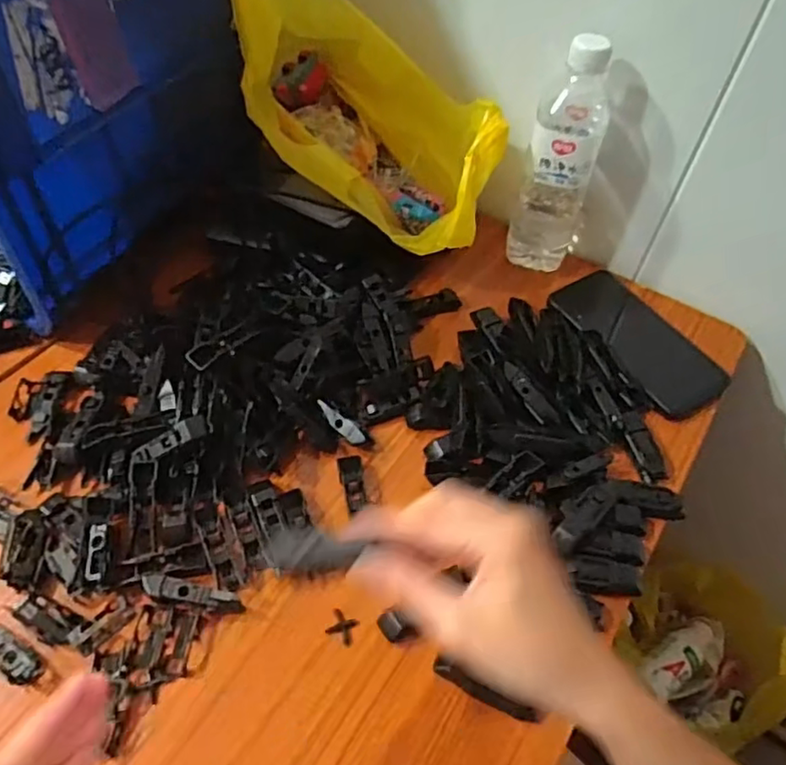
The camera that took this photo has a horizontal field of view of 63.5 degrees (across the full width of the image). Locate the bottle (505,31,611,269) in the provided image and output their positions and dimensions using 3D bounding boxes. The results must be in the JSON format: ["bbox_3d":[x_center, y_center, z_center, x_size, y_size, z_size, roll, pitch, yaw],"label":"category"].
[{"bbox_3d":[0.156,-0.201,0.578,0.064,0.212,0.069,19,53,10],"label":"bottle"}]

